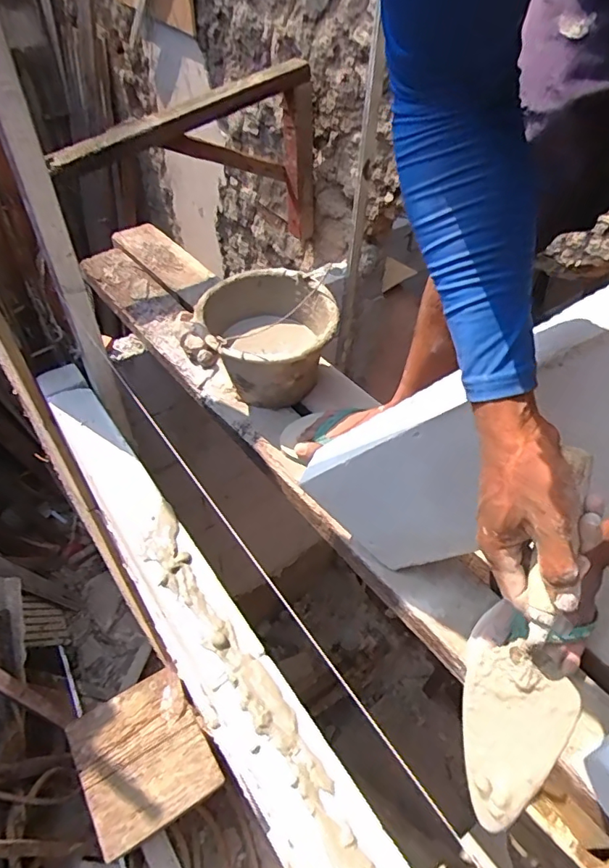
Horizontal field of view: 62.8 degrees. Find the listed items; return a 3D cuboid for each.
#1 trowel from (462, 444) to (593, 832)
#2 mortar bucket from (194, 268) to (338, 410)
[{"bbox_3d":[0.178,0.151,0.384,0.075,0.047,0.284,14,91,12],"label":"trowel"},{"bbox_3d":[-0.067,-0.163,0.916,0.216,0.180,0.210,0,47,-1],"label":"mortar bucket"}]

